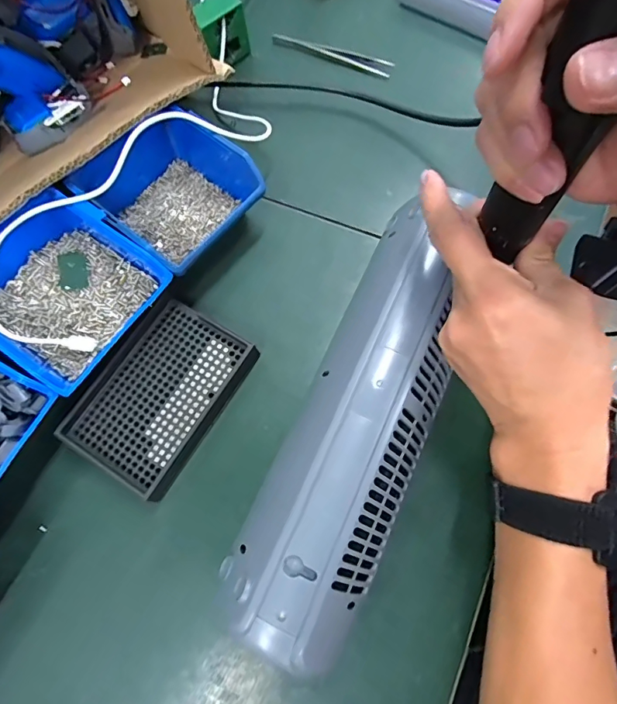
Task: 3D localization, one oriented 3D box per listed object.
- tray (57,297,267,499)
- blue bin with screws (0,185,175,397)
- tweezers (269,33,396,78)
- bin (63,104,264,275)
[{"bbox_3d":[-0.113,0.031,0.341,0.095,0.018,0.134,30,75,12],"label":"tray"},{"bbox_3d":[-0.192,-0.051,0.336,0.127,0.056,0.117,36,76,13],"label":"blue bin with screws"},{"bbox_3d":[0.022,-0.302,0.446,0.129,0.011,0.018,21,73,9],"label":"tweezers"},{"bbox_3d":[-0.115,-0.134,0.370,0.134,0.064,0.113,38,77,14],"label":"bin"}]

